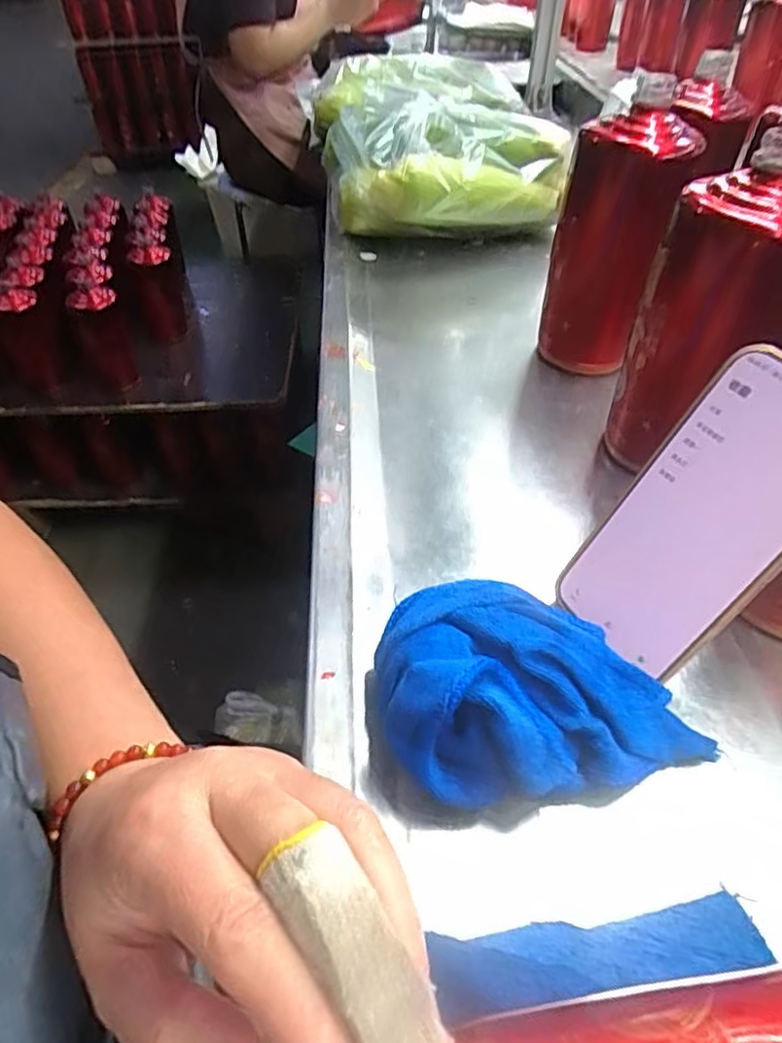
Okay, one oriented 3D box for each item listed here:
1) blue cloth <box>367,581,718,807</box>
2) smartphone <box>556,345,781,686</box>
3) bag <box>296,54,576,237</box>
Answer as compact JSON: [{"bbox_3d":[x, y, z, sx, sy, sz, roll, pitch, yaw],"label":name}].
[{"bbox_3d":[0.064,0.068,0.290,0.142,0.054,0.104,-9,46,-7],"label":"blue cloth"},{"bbox_3d":[0.143,0.001,0.291,0.010,0.154,0.075,-2,42,-39],"label":"smartphone"},{"bbox_3d":[0.043,-0.459,0.766,0.253,0.134,0.332,-12,46,-11],"label":"bag"}]

